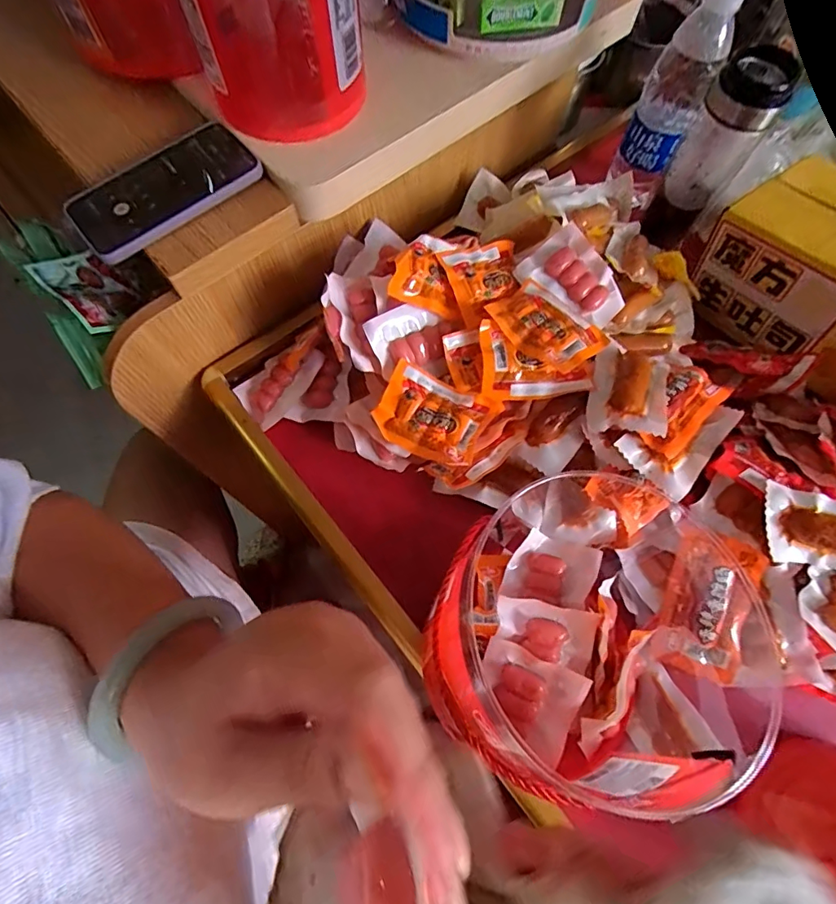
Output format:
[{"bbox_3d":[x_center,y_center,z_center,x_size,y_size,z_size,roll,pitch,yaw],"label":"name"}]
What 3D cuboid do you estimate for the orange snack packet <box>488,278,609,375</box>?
[{"bbox_3d":[0.109,-0.106,0.406,0.089,0.014,0.063,43,74,14],"label":"orange snack packet"}]

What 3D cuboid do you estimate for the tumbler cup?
[{"bbox_3d":[0.284,-0.286,0.475,0.061,0.173,0.059,31,71,10],"label":"tumbler cup"}]

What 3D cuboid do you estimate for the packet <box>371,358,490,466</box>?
[{"bbox_3d":[0.012,-0.030,0.397,0.087,0.017,0.065,29,71,10],"label":"packet"}]

